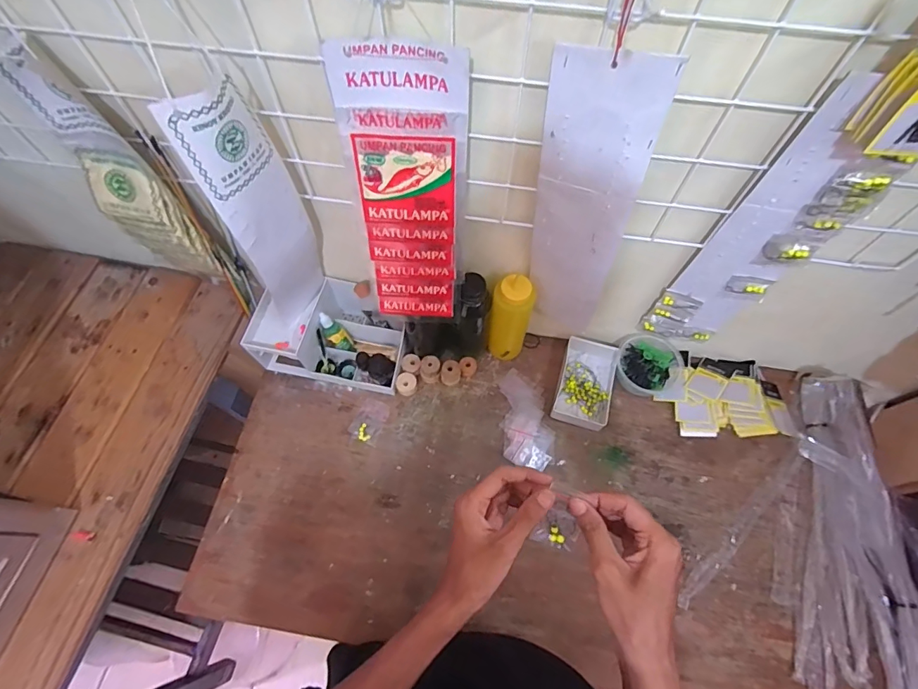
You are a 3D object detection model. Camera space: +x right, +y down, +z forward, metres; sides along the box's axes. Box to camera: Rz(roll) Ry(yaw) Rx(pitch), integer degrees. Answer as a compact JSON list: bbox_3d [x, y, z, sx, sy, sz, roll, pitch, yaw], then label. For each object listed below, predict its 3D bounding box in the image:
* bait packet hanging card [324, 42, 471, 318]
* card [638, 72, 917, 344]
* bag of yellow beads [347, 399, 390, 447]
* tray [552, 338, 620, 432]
[{"bbox_3d":[-0.053,-0.144,0.494,0.114,0.326,0.015,3,53,0],"label":"bait packet hanging card"},{"bbox_3d":[0.329,-0.102,0.508,0.100,0.389,0.030,3,64,1],"label":"card"},{"bbox_3d":[-0.144,0.124,0.734,0.050,0.006,0.070,21,66,10],"label":"bag of yellow beads"},{"bbox_3d":[0.213,0.058,0.747,0.087,0.032,0.154,16,65,8],"label":"tray"}]

